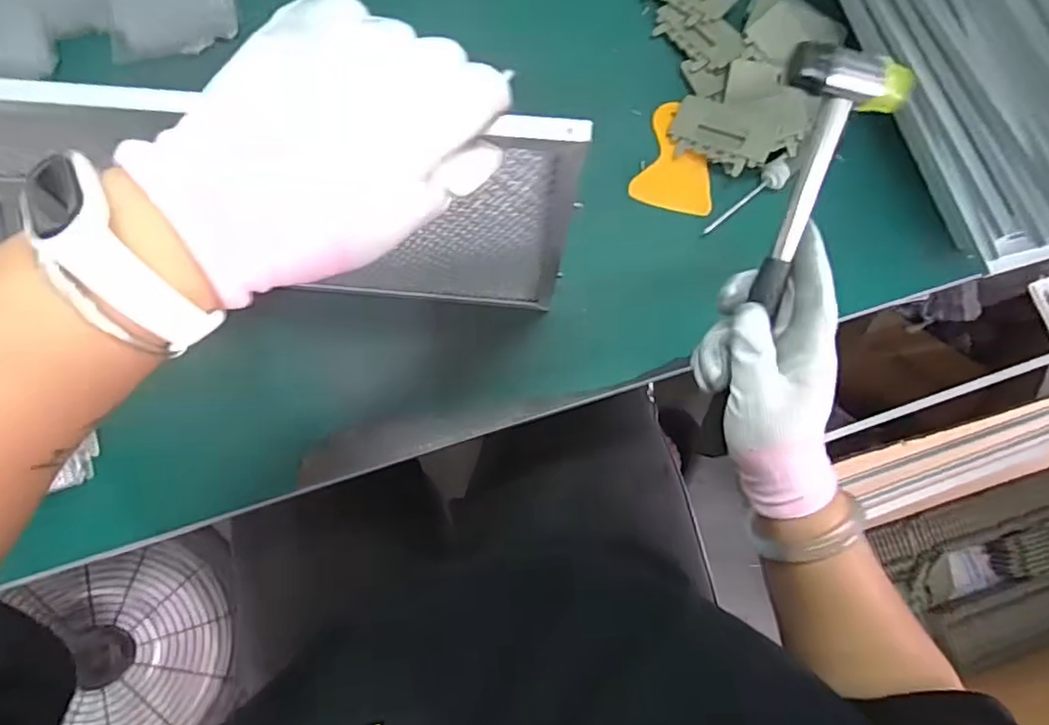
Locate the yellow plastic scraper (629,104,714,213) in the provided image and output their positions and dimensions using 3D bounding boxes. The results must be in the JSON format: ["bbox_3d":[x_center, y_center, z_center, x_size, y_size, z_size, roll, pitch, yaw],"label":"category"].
[{"bbox_3d":[0.138,-0.179,0.533,0.069,0.012,0.095,18,83,5],"label":"yellow plastic scraper"}]

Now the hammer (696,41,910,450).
[{"bbox_3d":[0.150,-0.050,0.358,0.060,0.022,0.241,13,111,2],"label":"hammer"}]

